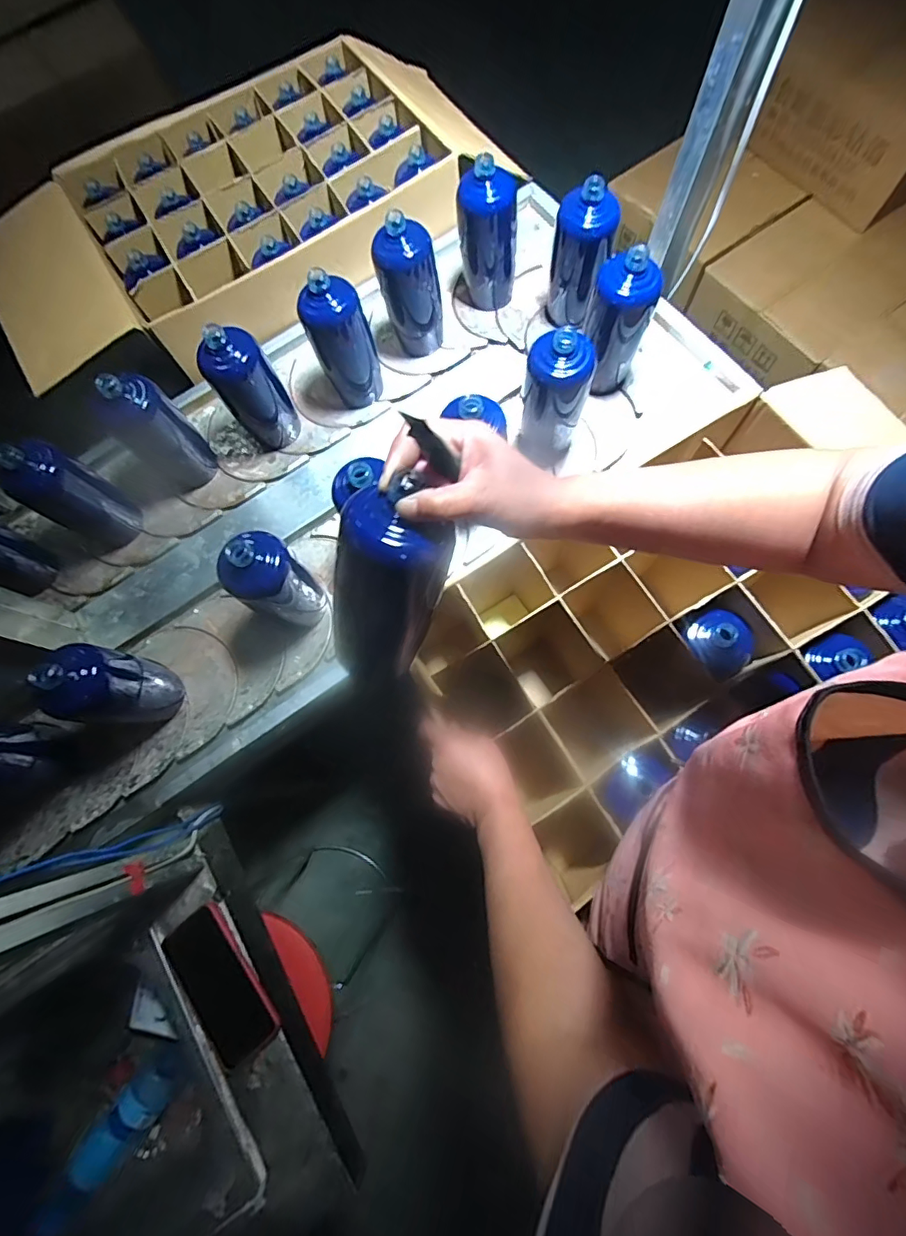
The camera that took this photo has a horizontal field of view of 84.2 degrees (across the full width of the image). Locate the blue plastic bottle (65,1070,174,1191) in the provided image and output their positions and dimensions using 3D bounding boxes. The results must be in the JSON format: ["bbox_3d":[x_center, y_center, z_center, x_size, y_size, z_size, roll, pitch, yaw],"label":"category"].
[{"bbox_3d":[-0.453,0.694,0.678,0.062,0.057,0.169,38,94,13],"label":"blue plastic bottle"}]

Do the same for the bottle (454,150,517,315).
[{"bbox_3d":[0.053,-0.580,0.743,0.091,0.190,0.091,2,70,1],"label":"bottle"}]

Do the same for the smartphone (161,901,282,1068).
[{"bbox_3d":[-0.282,0.439,0.598,0.081,0.009,0.166,-37,74,-12],"label":"smartphone"}]

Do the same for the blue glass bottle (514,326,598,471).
[{"bbox_3d":[0.136,-0.292,0.668,0.085,0.190,0.079,12,70,4],"label":"blue glass bottle"}]

